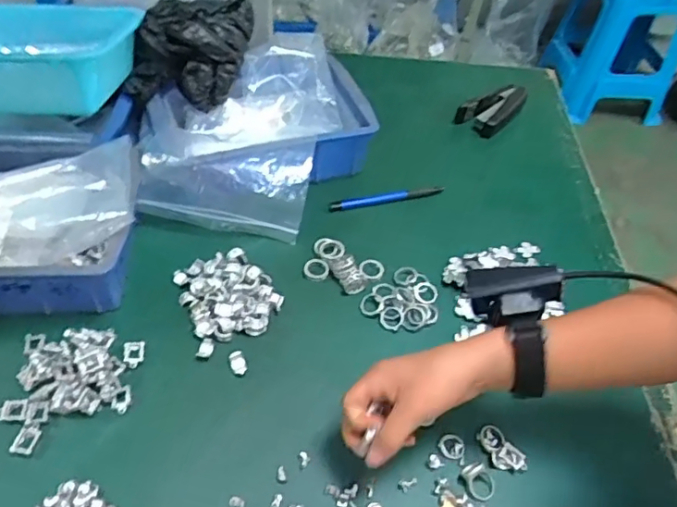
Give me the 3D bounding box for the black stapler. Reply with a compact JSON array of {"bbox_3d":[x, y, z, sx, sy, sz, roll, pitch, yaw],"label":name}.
[{"bbox_3d":[0.222,-0.201,0.804,0.122,0.023,0.056,-33,59,-30],"label":"black stapler"}]

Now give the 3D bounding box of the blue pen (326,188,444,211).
[{"bbox_3d":[0.057,-0.066,0.684,0.139,0.014,0.013,-8,50,-14],"label":"blue pen"}]

